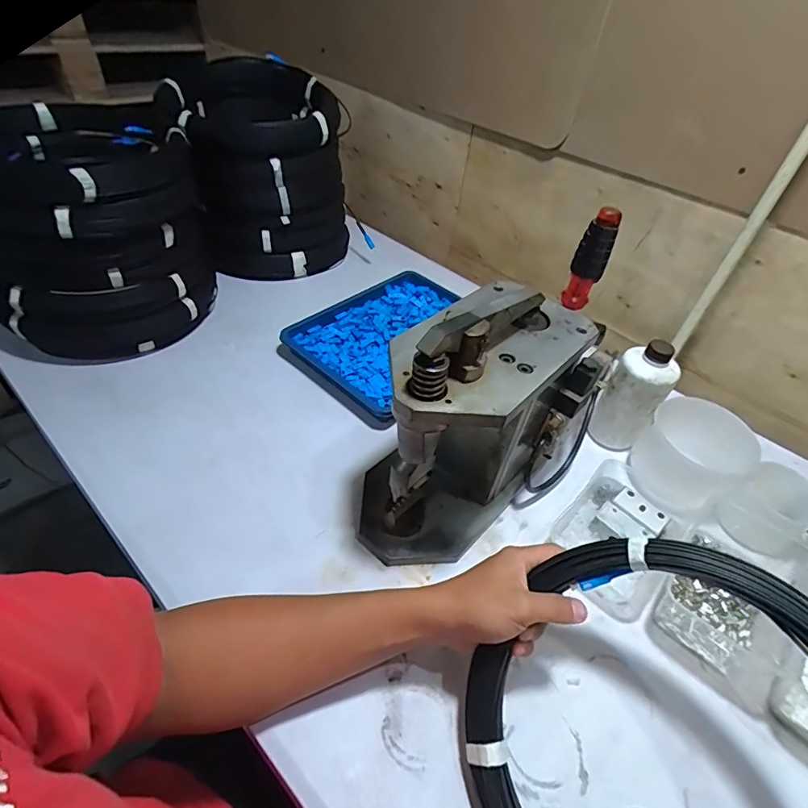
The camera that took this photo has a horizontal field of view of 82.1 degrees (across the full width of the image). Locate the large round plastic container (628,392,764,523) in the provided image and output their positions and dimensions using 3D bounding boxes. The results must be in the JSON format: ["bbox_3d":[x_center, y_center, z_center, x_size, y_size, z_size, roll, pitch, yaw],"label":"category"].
[{"bbox_3d":[0.359,0.068,0.590,0.110,0.107,0.115,-24,52,-27],"label":"large round plastic container"}]

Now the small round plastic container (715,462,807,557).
[{"bbox_3d":[0.449,0.128,0.568,0.085,0.091,0.078,3,45,-3],"label":"small round plastic container"}]

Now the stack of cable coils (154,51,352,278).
[{"bbox_3d":[-0.261,-0.425,0.869,0.275,0.317,0.306,-16,49,-21],"label":"stack of cable coils"}]

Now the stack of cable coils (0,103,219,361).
[{"bbox_3d":[-0.425,-0.231,0.663,0.234,0.292,0.250,2,45,-5],"label":"stack of cable coils"}]

